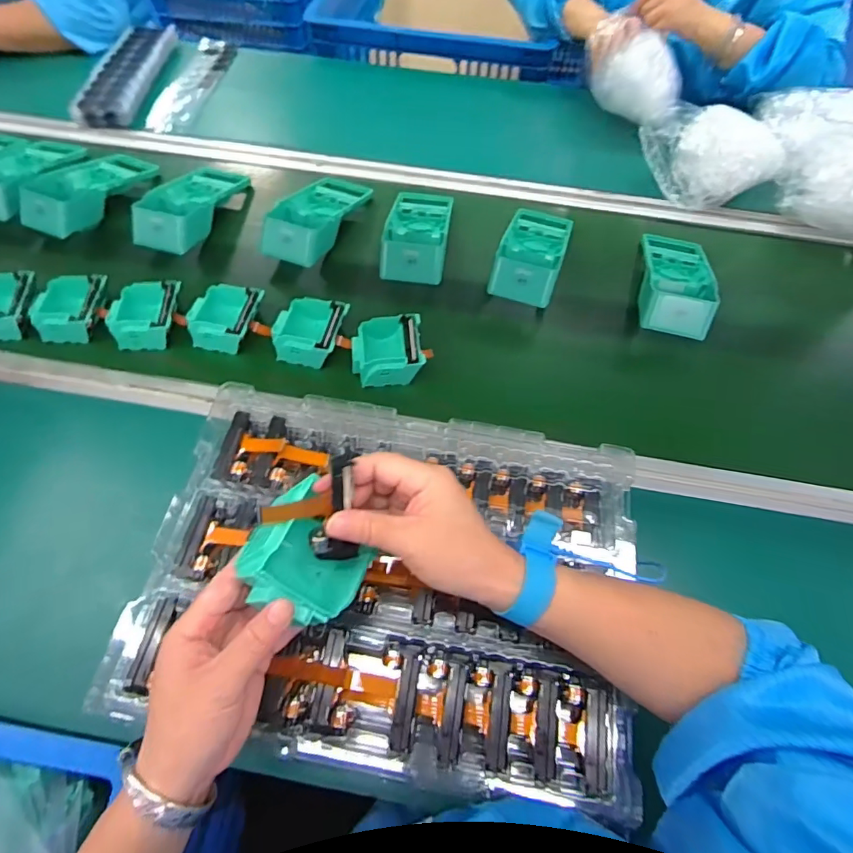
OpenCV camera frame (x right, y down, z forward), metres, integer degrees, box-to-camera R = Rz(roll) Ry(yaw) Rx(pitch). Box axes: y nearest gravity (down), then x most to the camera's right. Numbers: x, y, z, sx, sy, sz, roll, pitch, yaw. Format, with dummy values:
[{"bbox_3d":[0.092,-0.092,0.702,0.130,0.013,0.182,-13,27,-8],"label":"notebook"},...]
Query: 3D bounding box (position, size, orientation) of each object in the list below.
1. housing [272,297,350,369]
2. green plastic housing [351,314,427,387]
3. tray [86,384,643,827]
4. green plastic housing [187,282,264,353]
[{"bbox_3d":[-0.136,-0.108,0.586,0.087,0.040,0.082,11,62,5],"label":"housing"},{"bbox_3d":[-0.045,-0.085,0.576,0.079,0.038,0.078,-7,62,-5],"label":"green plastic housing"},{"bbox_3d":[-0.027,0.117,0.404,0.376,0.036,0.279,10,62,4],"label":"tray"},{"bbox_3d":[-0.239,-0.128,0.592,0.079,0.033,0.087,8,62,3],"label":"green plastic housing"}]

